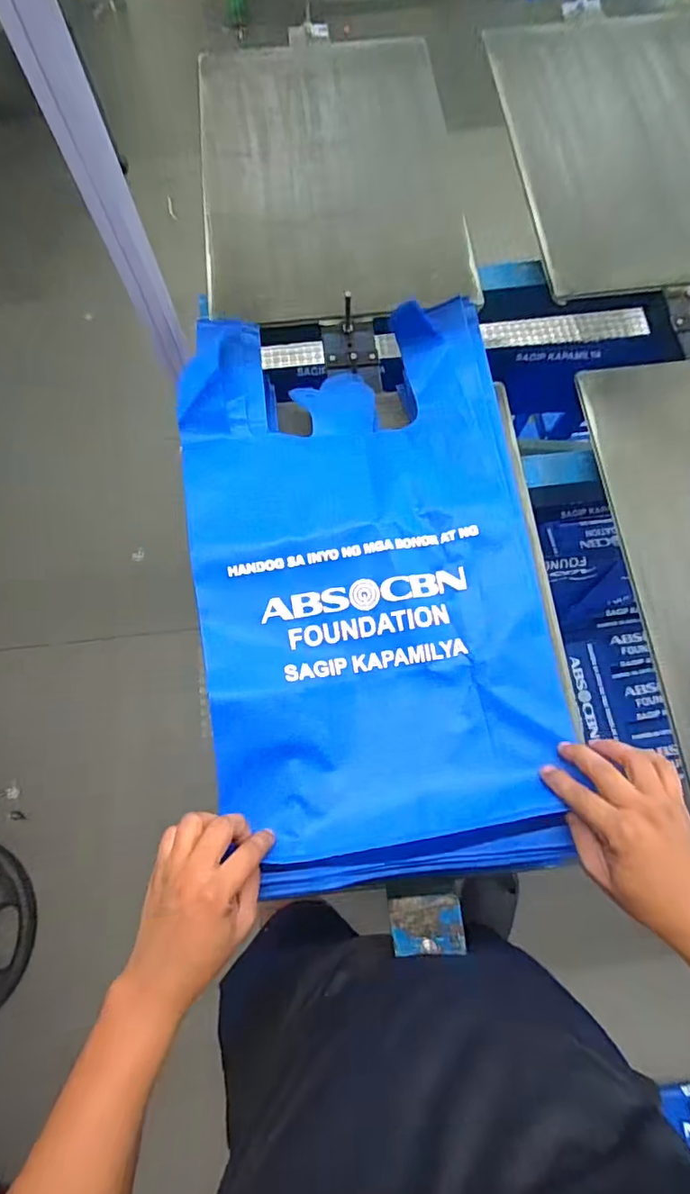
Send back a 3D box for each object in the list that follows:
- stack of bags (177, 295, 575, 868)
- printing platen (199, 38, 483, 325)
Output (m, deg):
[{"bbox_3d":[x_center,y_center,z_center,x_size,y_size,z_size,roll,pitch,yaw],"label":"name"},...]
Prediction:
[{"bbox_3d":[0.018,-0.051,0.545,0.328,0.061,0.551,-8,73,-2],"label":"stack of bags"},{"bbox_3d":[-0.027,-0.677,0.828,0.386,0.017,0.566,-6,73,-1],"label":"printing platen"}]

